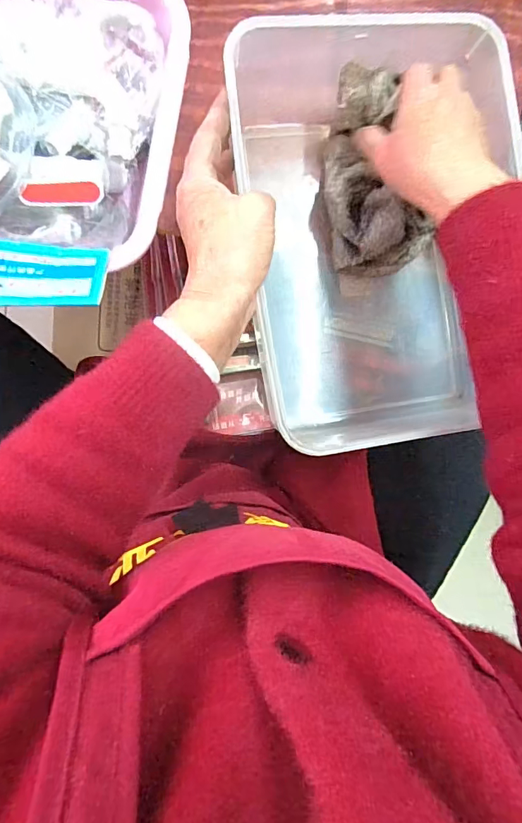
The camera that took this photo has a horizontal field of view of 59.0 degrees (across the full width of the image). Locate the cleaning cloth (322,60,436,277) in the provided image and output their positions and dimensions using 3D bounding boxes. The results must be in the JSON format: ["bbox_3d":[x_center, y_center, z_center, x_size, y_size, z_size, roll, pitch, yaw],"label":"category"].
[{"bbox_3d":[0.093,-0.195,0.394,0.078,0.050,0.163,-15,107,-8],"label":"cleaning cloth"}]

